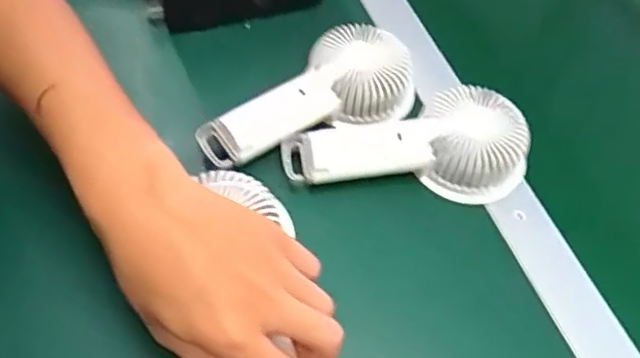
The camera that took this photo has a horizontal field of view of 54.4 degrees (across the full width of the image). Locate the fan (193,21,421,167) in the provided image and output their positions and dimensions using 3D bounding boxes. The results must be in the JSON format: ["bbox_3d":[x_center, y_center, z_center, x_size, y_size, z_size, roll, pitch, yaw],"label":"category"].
[{"bbox_3d":[-0.010,-0.061,0.480,0.173,0.040,0.073,-23,61,-16],"label":"fan"}]

